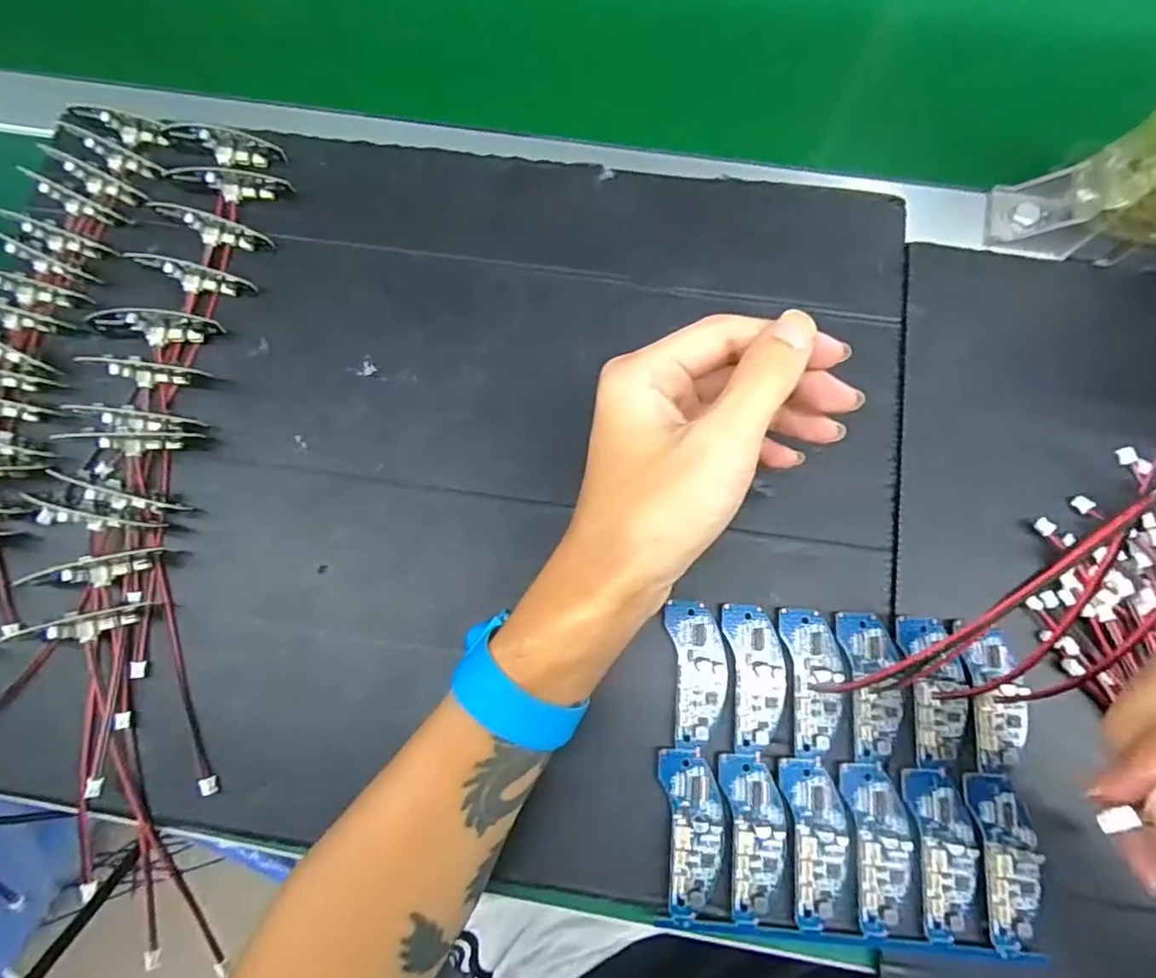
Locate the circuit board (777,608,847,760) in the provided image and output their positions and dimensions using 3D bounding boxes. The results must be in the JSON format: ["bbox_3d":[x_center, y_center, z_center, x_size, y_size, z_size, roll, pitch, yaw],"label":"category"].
[{"bbox_3d":[0.107,0.086,0.269,0.025,0.005,0.063,-3,76,0],"label":"circuit board"}]

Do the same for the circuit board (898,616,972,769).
[{"bbox_3d":[0.160,0.089,0.266,0.027,0.007,0.063,-6,77,-1],"label":"circuit board"}]

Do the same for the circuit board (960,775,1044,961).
[{"bbox_3d":[0.180,0.156,0.251,0.024,0.004,0.067,-3,76,0],"label":"circuit board"}]

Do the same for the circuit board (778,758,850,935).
[{"bbox_3d":[0.102,0.150,0.254,0.026,0.004,0.065,-1,76,0],"label":"circuit board"}]

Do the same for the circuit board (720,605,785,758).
[{"bbox_3d":[0.081,0.085,0.270,0.025,0.004,0.063,-3,76,0],"label":"circuit board"}]

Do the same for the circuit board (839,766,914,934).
[{"bbox_3d":[0.129,0.151,0.253,0.025,0.004,0.064,-3,76,-1],"label":"circuit board"}]

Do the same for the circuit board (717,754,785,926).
[{"bbox_3d":[0.076,0.148,0.255,0.024,0.006,0.064,-4,77,-1],"label":"circuit board"}]

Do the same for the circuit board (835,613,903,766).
[{"bbox_3d":[0.133,0.088,0.269,0.024,0.004,0.063,-1,76,0],"label":"circuit board"}]

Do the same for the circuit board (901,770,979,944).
[{"bbox_3d":[0.155,0.153,0.253,0.025,0.004,0.064,-4,77,-1],"label":"circuit board"}]

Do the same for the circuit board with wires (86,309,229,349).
[{"bbox_3d":[-0.221,-0.083,0.310,0.061,0.020,0.014,-2,78,1],"label":"circuit board with wires"}]

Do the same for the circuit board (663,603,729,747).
[{"bbox_3d":[0.054,0.083,0.271,0.025,0.004,0.062,-1,76,0],"label":"circuit board"}]

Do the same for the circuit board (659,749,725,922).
[{"bbox_3d":[0.050,0.146,0.255,0.025,0.006,0.064,-4,77,-1],"label":"circuit board"}]

